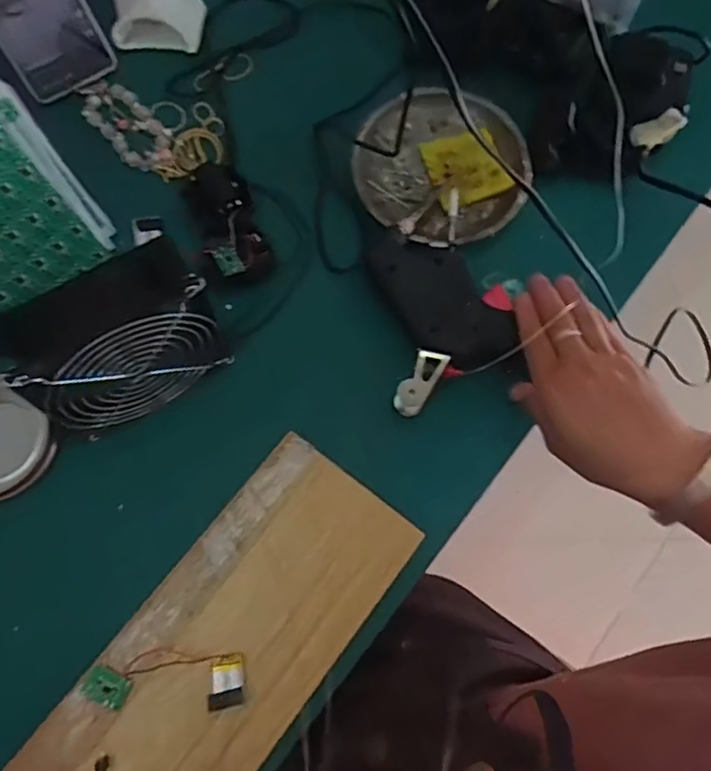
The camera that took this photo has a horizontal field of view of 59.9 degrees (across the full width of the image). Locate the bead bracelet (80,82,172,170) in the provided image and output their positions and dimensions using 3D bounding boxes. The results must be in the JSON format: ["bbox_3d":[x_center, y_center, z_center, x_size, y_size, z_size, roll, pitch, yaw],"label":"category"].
[{"bbox_3d":[-0.195,-0.225,0.529,0.048,0.005,0.098,-39,76,-15],"label":"bead bracelet"}]

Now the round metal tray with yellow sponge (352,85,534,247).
[{"bbox_3d":[0.072,-0.181,0.516,0.139,0.024,0.144,1,70,-2],"label":"round metal tray with yellow sponge"}]

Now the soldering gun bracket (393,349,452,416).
[{"bbox_3d":[0.046,-0.002,0.444,0.022,0.009,0.053,34,105,9],"label":"soldering gun bracket"}]

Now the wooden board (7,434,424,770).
[{"bbox_3d":[-0.138,0.235,0.363,0.116,0.009,0.453,36,72,10],"label":"wooden board"}]

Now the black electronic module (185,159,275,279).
[{"bbox_3d":[-0.102,-0.132,0.496,0.049,0.017,0.100,-20,72,-10],"label":"black electronic module"}]

